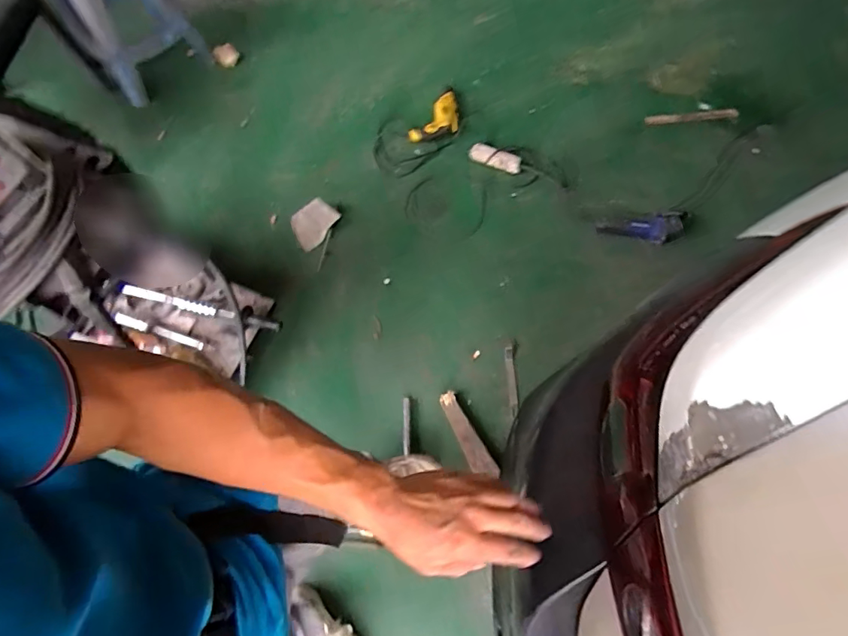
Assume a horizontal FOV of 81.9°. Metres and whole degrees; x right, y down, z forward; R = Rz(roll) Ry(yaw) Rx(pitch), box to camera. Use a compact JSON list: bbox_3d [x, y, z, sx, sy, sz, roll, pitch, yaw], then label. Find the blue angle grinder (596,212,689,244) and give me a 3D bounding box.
[{"bbox_3d":[0.693,-0.287,1.565,0.253,0.068,0.084,1,63,24],"label":"blue angle grinder"}]

